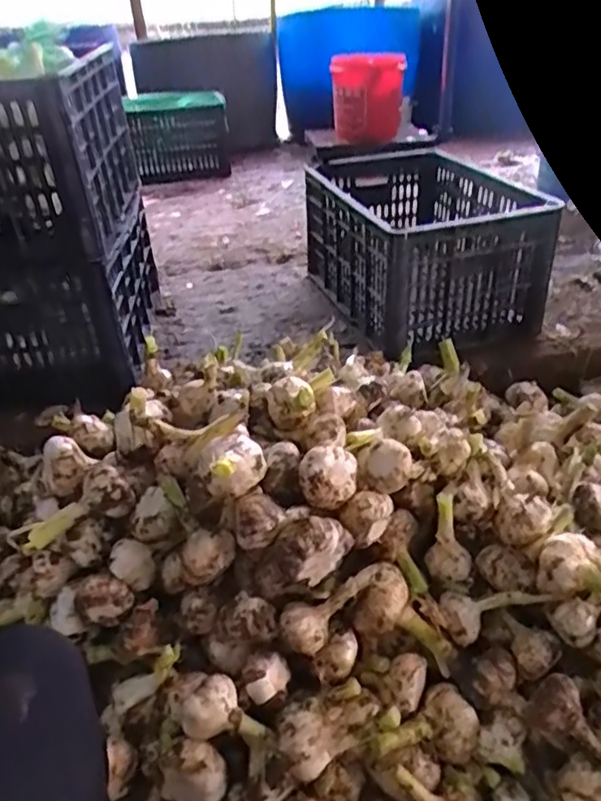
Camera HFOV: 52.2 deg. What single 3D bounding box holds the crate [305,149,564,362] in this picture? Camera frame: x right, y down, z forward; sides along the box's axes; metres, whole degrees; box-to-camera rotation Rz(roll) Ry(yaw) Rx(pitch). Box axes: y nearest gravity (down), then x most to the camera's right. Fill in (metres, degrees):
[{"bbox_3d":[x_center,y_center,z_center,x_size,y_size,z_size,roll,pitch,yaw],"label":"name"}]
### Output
[{"bbox_3d":[0.213,-0.312,1.172,0.334,0.213,0.512,-9,36,-7],"label":"crate"}]

